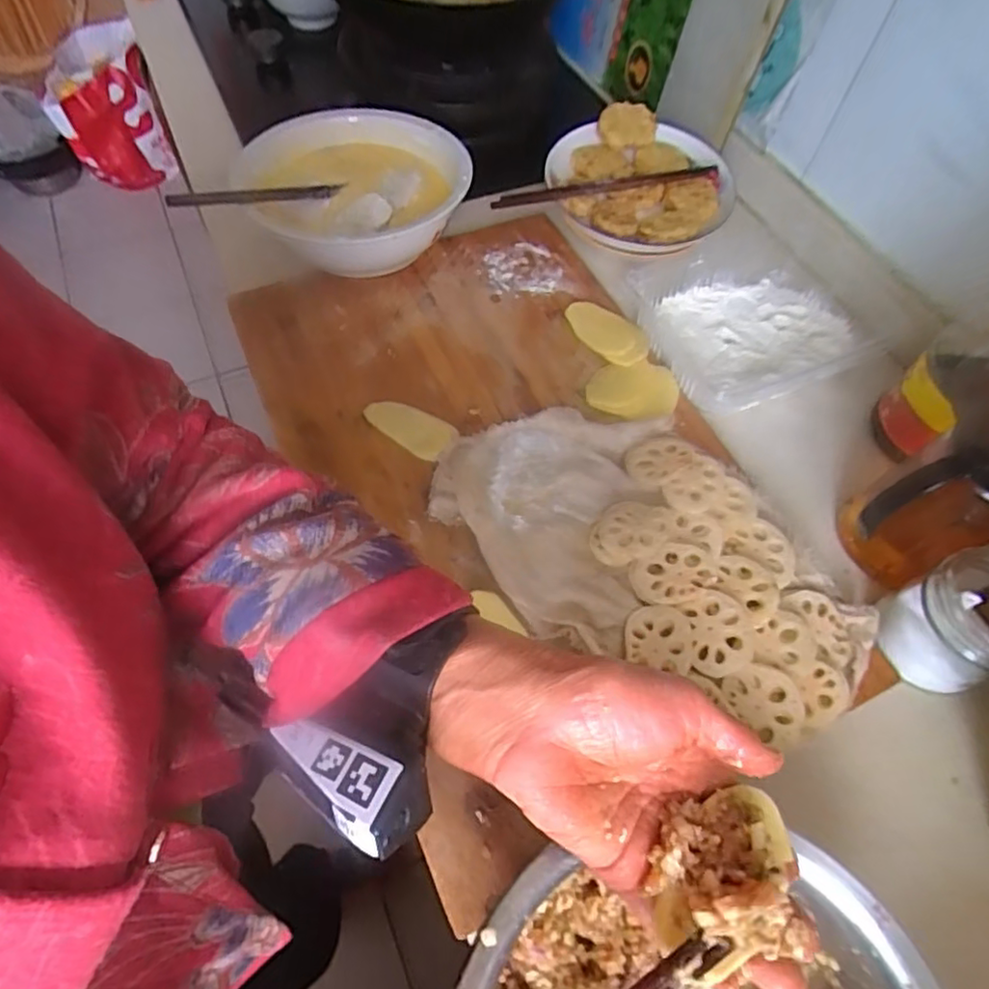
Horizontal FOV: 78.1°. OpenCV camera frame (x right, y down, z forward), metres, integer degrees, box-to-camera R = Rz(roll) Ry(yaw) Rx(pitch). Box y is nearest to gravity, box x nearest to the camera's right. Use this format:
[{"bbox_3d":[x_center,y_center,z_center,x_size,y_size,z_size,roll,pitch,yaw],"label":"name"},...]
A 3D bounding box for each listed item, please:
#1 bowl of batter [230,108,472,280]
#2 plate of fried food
[{"bbox_3d":[-0.146,-0.316,0.623,0.221,0.076,0.262,-12,63,-10],"label":"bowl of batter"},{"bbox_3d":[0.160,-0.349,0.672,0.201,0.044,0.210,1,61,-3],"label":"plate of fried food"}]

